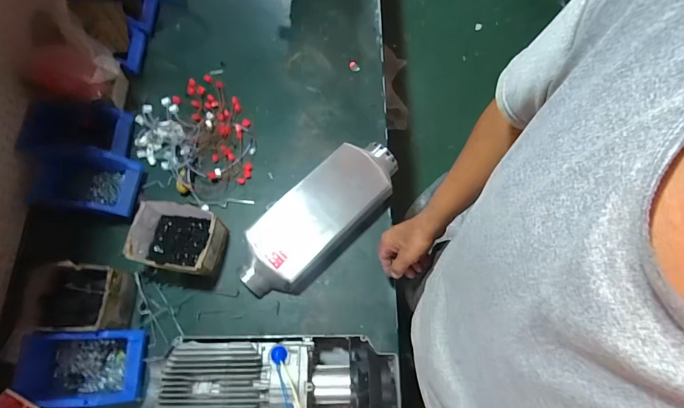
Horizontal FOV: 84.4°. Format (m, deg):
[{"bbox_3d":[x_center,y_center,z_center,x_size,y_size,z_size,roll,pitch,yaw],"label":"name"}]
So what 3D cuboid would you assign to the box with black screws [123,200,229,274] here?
[{"bbox_3d":[-0.312,0.069,0.724,0.160,0.093,0.120,9,71,4],"label":"box with black screws"}]

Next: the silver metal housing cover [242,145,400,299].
[{"bbox_3d":[-0.039,0.022,0.746,0.139,0.086,0.376,40,76,13],"label":"silver metal housing cover"}]

